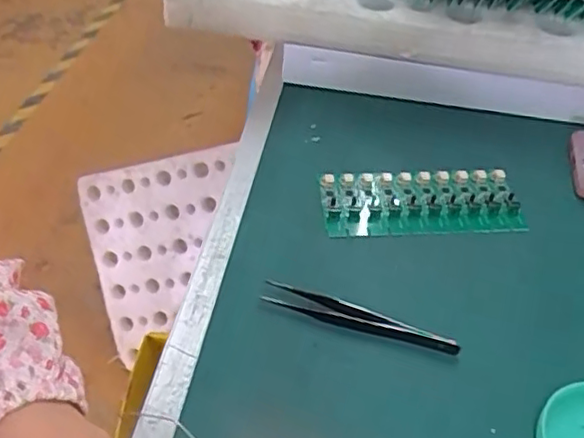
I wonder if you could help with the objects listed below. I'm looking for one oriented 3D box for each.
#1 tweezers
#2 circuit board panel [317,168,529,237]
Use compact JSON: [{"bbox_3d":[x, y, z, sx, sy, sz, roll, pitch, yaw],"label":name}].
[{"bbox_3d":[0.038,0.057,0.349,0.113,0.009,0.013,17,46,13],"label":"tweezers"},{"bbox_3d":[0.089,-0.014,0.425,0.134,0.007,0.056,-2,45,-6],"label":"circuit board panel"}]

